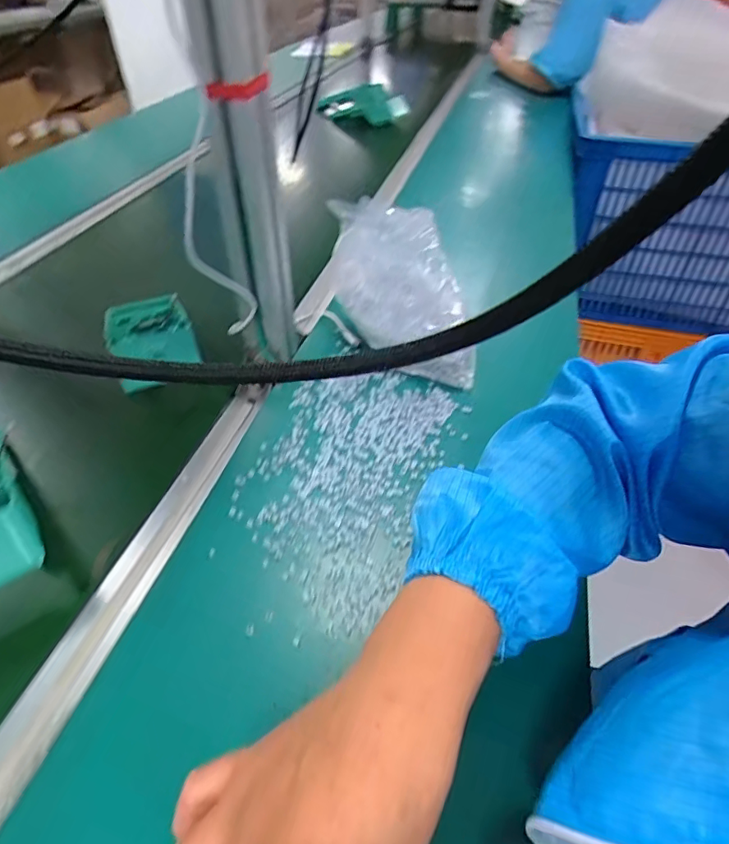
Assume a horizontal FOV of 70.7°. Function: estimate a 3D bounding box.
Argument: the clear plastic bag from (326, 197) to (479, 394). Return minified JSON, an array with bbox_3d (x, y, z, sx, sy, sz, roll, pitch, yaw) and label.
[{"bbox_3d":[0.037,-0.135,0.534,0.193,0.138,0.074,31,51,28],"label":"clear plastic bag"}]

